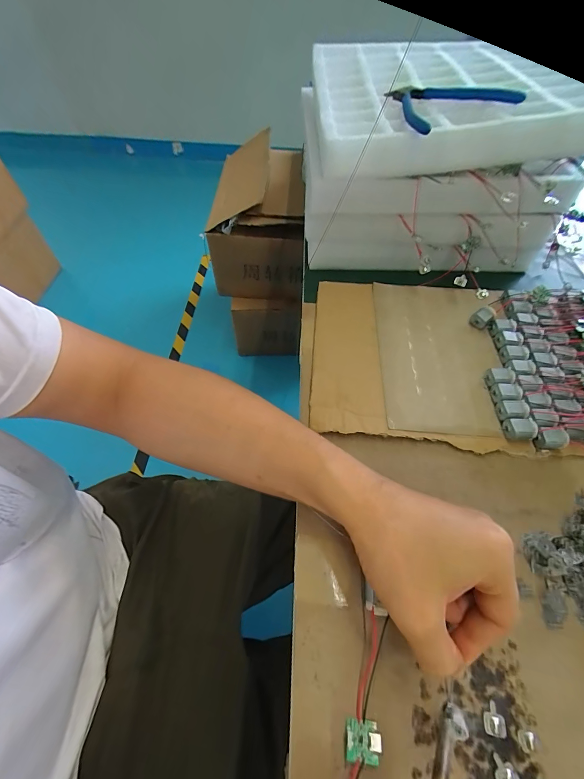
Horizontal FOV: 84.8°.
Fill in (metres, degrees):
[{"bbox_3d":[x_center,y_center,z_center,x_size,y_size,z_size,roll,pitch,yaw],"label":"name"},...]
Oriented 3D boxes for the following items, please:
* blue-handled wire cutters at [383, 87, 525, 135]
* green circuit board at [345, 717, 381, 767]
[{"bbox_3d":[0.155,-0.301,0.333,0.111,0.023,0.101,-20,58,-13],"label":"blue-handled wire cutters"},{"bbox_3d":[0.043,0.211,0.192,0.020,0.005,0.018,5,56,4],"label":"green circuit board"}]

